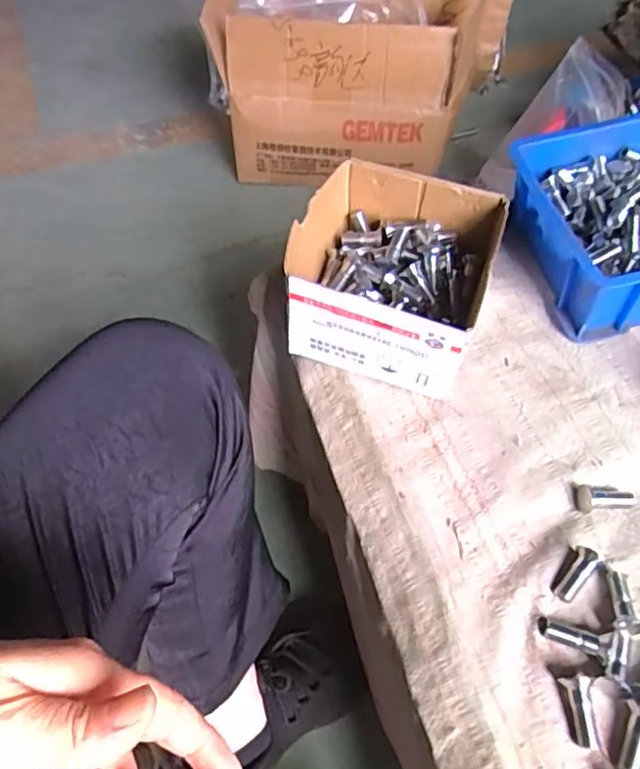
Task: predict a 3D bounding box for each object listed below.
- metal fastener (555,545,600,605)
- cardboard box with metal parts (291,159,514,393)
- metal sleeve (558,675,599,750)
[{"bbox_3d":[0.158,0.118,0.378,0.013,0.010,0.037,32,72,22],"label":"metal fastener"},{"bbox_3d":[0.054,-0.083,0.478,0.141,0.088,0.147,18,56,10],"label":"cardboard box with metal parts"},{"bbox_3d":[0.142,0.179,0.336,0.012,0.013,0.035,-4,71,-4],"label":"metal sleeve"}]

